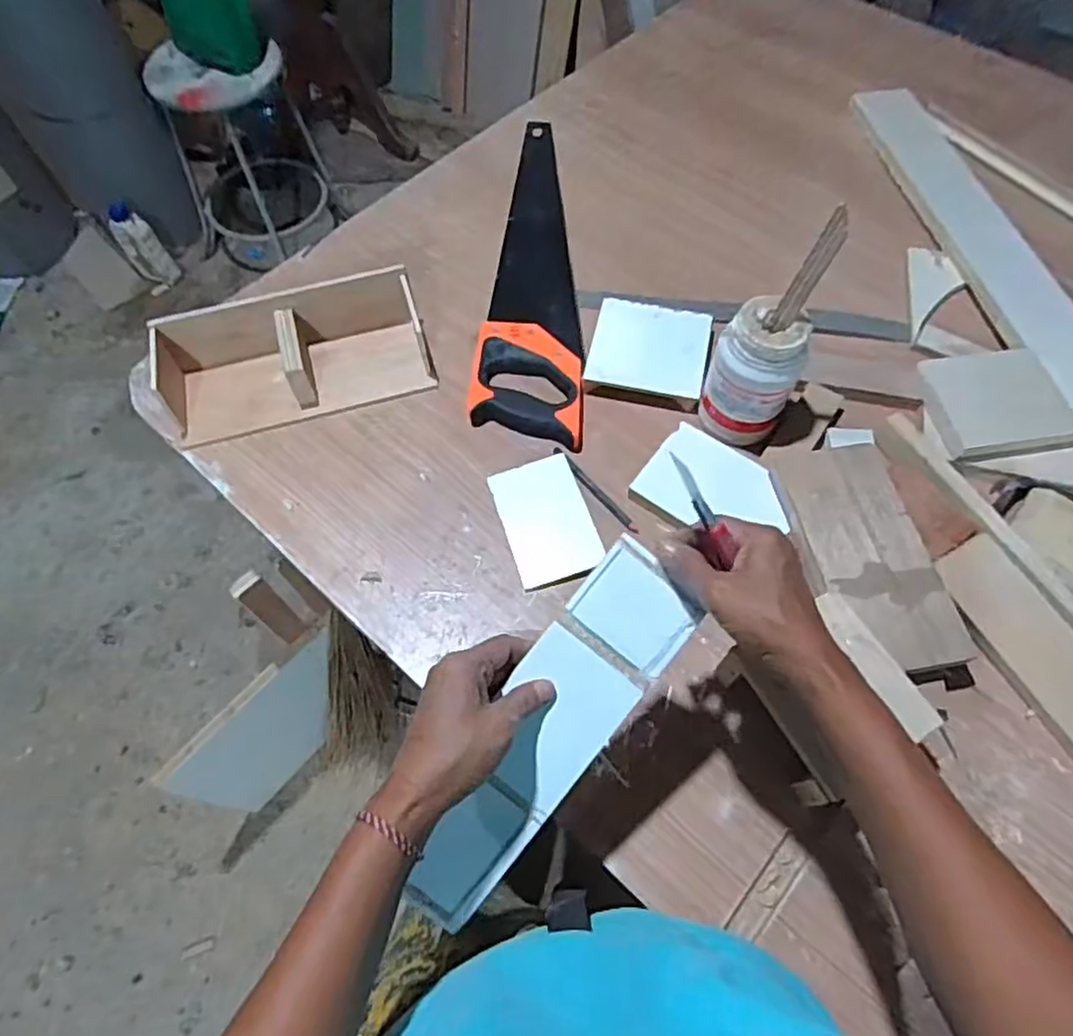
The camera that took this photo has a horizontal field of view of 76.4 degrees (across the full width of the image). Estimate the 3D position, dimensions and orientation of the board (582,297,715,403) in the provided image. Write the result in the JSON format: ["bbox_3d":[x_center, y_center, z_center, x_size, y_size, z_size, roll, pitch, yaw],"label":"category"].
[{"bbox_3d":[0.119,-0.176,0.719,0.117,0.025,0.113,11,63,7],"label":"board"}]

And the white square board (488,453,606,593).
[{"bbox_3d":[0.009,0.001,0.633,0.078,0.012,0.126,-16,63,-7],"label":"white square board"}]

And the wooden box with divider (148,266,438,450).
[{"bbox_3d":[-0.250,-0.173,0.694,0.263,0.067,0.121,-17,63,-7],"label":"wooden box with divider"}]

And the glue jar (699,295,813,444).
[{"bbox_3d":[0.201,-0.134,0.634,0.077,0.128,0.074,30,67,17],"label":"glue jar"}]

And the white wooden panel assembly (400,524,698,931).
[{"bbox_3d":[0.005,0.131,0.422,0.070,0.007,0.247,39,86,-3],"label":"white wooden panel assembly"}]

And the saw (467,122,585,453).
[{"bbox_3d":[0.002,-0.304,0.791,0.112,0.024,0.513,2,63,3],"label":"saw"}]

